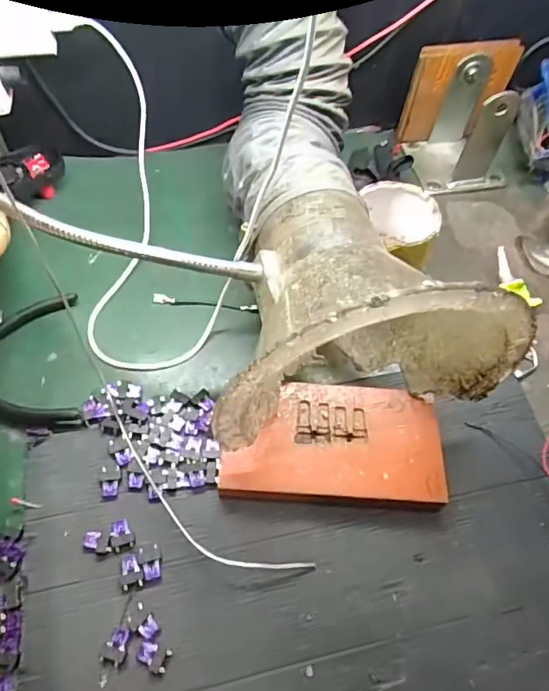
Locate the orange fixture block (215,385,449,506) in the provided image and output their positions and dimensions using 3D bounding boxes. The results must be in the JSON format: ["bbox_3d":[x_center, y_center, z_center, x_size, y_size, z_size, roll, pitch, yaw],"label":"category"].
[{"bbox_3d":[0.047,0.077,0.405,0.165,0.022,0.093,5,59,0],"label":"orange fixture block"}]

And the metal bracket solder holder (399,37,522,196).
[{"bbox_3d":[0.209,-0.247,0.568,0.115,0.124,0.095,-3,59,-4],"label":"metal bracket solder holder"}]

